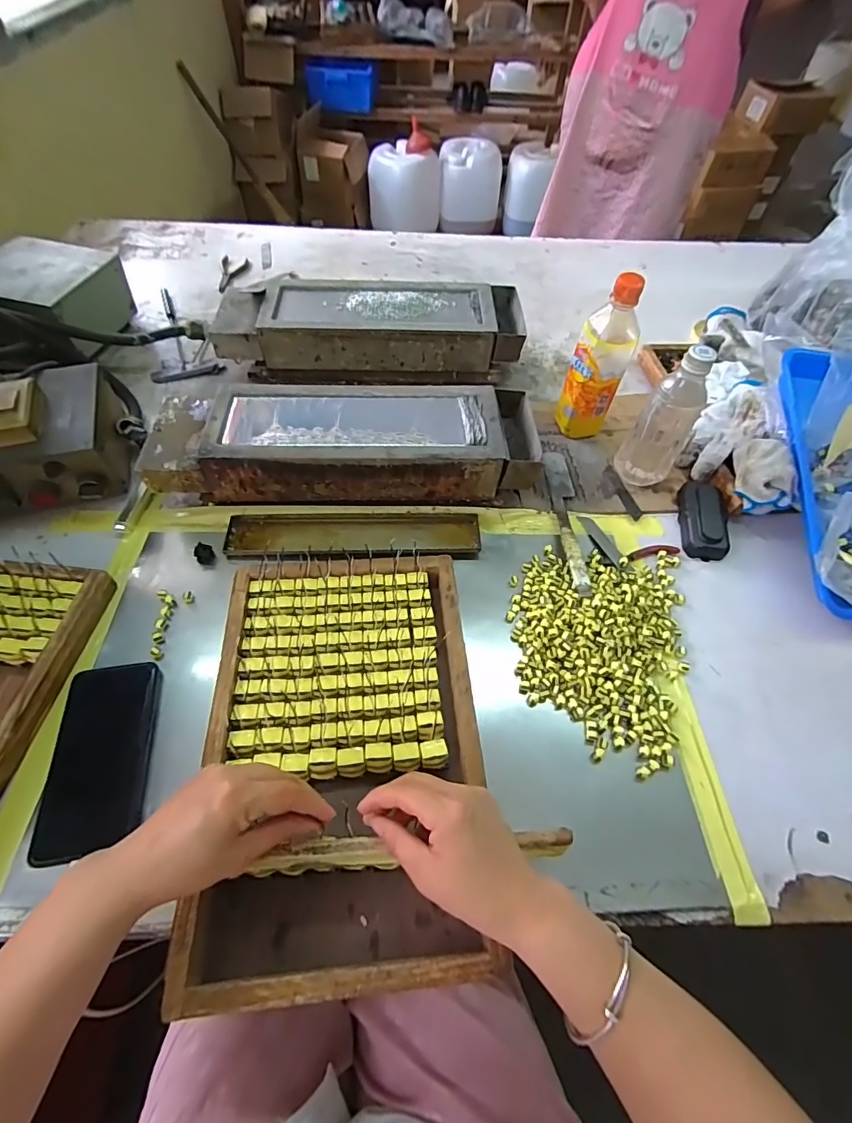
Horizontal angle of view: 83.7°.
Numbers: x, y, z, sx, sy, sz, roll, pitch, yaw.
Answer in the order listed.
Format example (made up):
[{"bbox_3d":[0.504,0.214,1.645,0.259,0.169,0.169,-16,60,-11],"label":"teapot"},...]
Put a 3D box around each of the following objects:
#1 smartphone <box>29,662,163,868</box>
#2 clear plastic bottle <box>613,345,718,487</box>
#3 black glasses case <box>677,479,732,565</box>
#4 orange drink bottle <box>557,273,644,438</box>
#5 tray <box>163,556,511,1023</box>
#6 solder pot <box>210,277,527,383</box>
[{"bbox_3d":[-0.287,0.171,0.423,0.081,0.016,0.158,-7,58,-6],"label":"smartphone"},{"bbox_3d":[0.297,-0.174,0.579,0.068,0.177,0.080,32,62,17],"label":"clear plastic bottle"},{"bbox_3d":[0.347,-0.056,0.594,0.050,0.027,0.110,10,58,5],"label":"black glasses case"},{"bbox_3d":[0.225,-0.255,0.620,0.070,0.217,0.068,23,60,12],"label":"orange drink bottle"},{"bbox_3d":[-0.069,0.149,0.417,0.229,0.055,0.351,-3,58,-3],"label":"tray"},{"bbox_3d":[-0.081,-0.353,0.738,0.446,0.097,0.141,-3,58,-3],"label":"solder pot"}]

